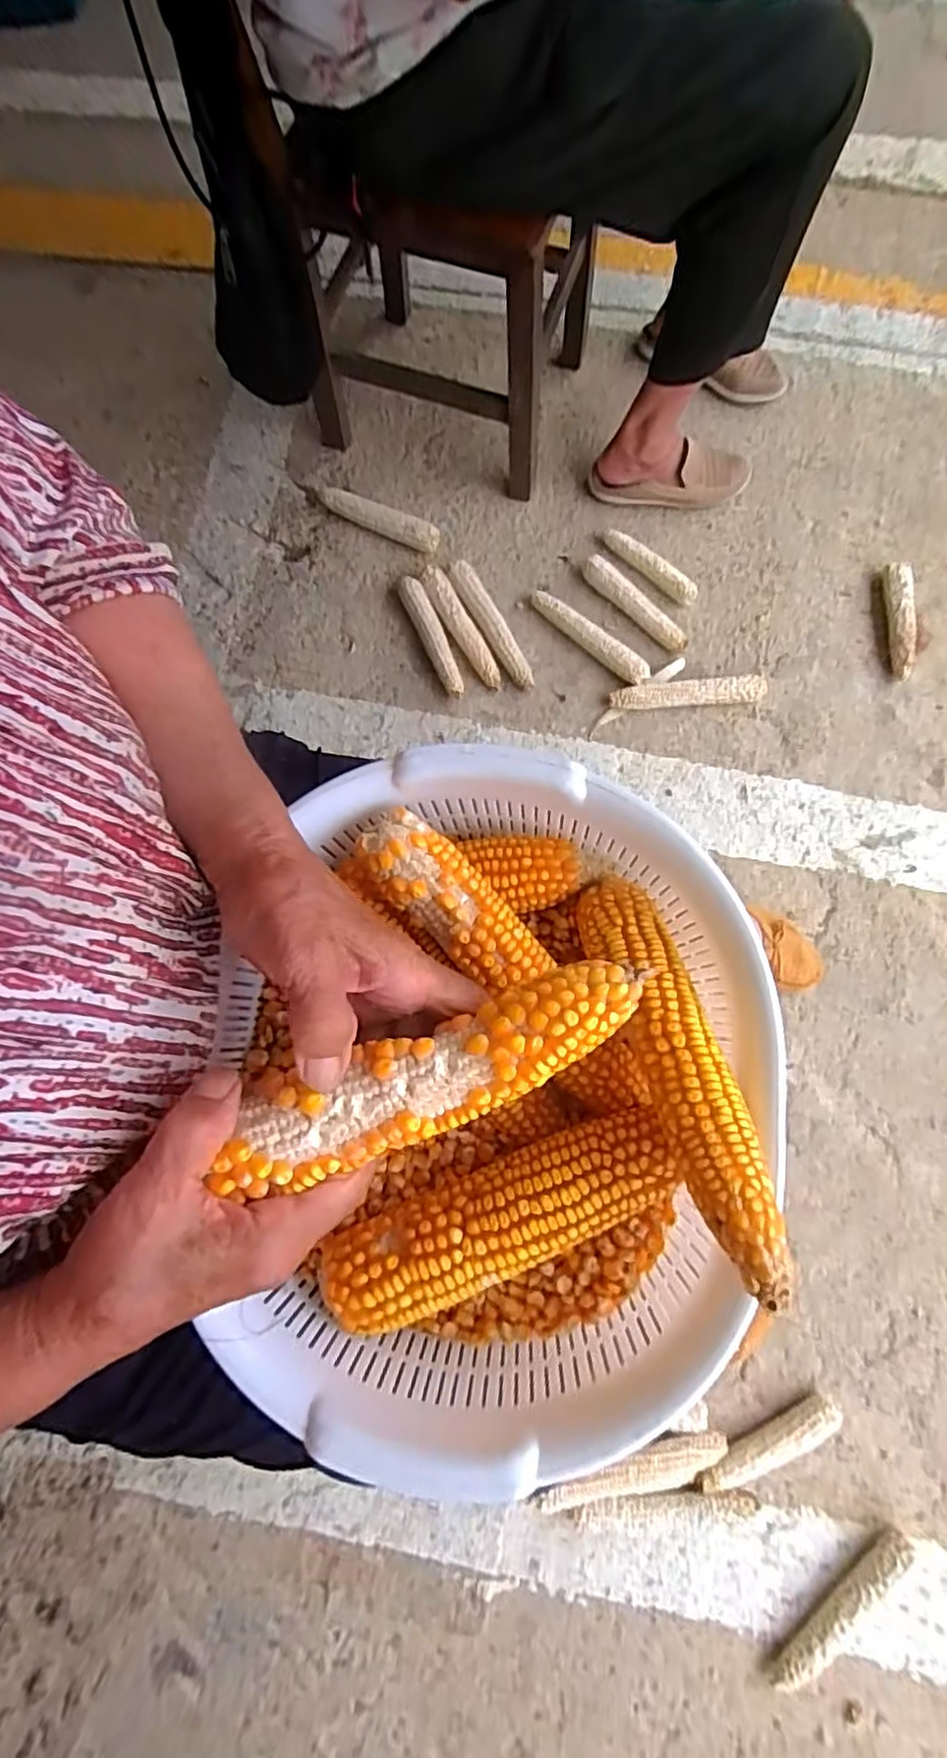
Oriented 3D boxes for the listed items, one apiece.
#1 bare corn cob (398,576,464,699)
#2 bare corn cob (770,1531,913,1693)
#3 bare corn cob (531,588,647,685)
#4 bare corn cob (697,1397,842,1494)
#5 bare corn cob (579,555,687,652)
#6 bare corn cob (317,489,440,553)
[{"bbox_3d":[-0.053,-0.327,0.885,0.034,0.023,0.175,-25,78,-5],"label":"bare corn cob"},{"bbox_3d":[0.367,0.731,0.656,0.186,0.032,0.025,-42,81,-9],"label":"bare corn cob"},{"bbox_3d":[0.158,-0.328,0.896,0.191,0.028,0.034,41,80,8],"label":"bare corn cob"},{"bbox_3d":[0.307,0.588,0.689,0.161,0.033,0.033,-22,78,-5],"label":"bare corn cob"},{"bbox_3d":[0.224,-0.380,0.910,0.177,0.038,0.031,42,80,9],"label":"bare corn cob"},{"bbox_3d":[-0.138,-0.508,0.926,0.187,0.035,0.032,24,78,5],"label":"bare corn cob"}]

